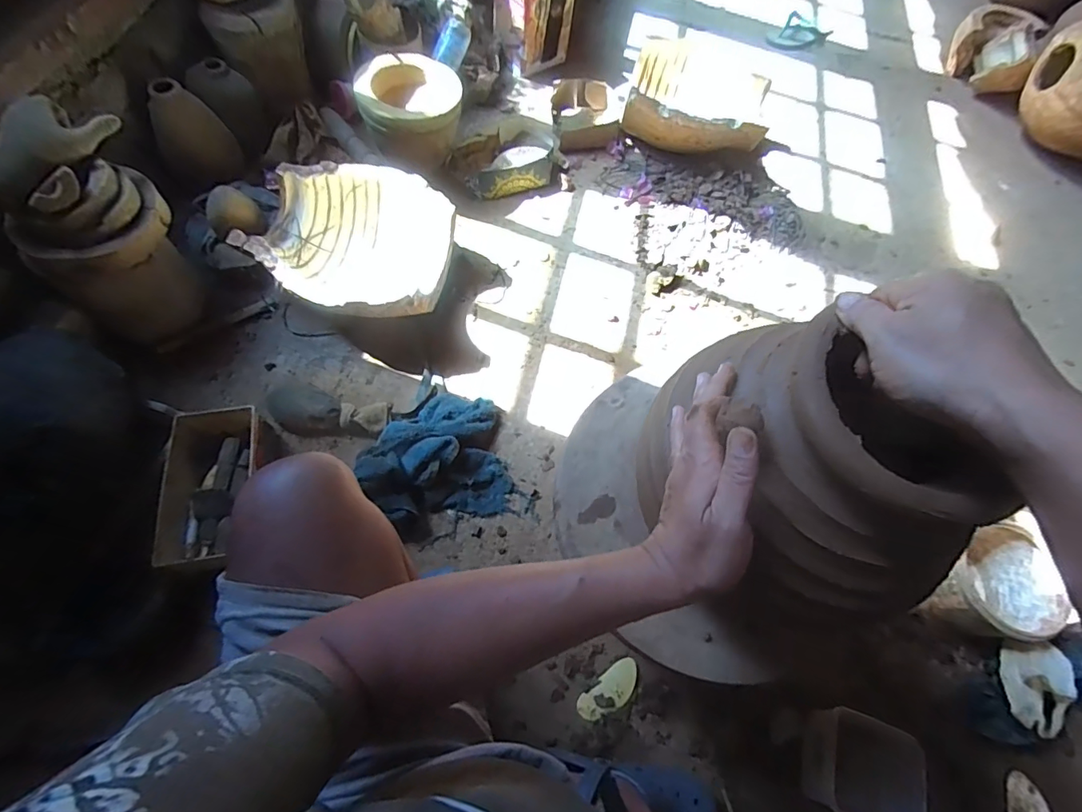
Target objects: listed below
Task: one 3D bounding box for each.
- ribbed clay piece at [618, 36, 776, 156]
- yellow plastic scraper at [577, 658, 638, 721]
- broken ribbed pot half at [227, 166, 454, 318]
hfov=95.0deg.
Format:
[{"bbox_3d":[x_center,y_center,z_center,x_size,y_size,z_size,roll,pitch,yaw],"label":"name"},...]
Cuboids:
[{"bbox_3d":[0.396,-0.774,1.256,0.340,0.122,0.387,15,64,1],"label":"ribbed clay piece"},{"bbox_3d":[0.108,0.446,0.775,0.111,0.004,0.047,-33,72,-19],"label":"yellow plastic scraper"},{"bbox_3d":[-0.364,-0.309,0.974,0.338,0.151,0.338,1,66,-3],"label":"broken ribbed pot half"}]

